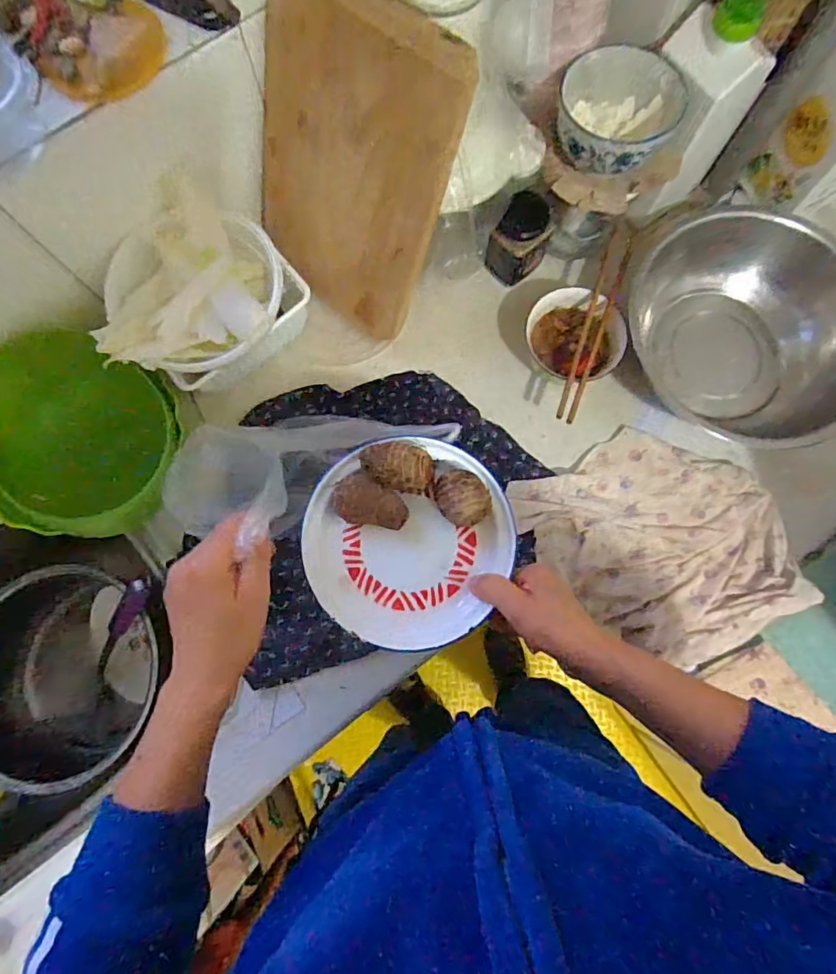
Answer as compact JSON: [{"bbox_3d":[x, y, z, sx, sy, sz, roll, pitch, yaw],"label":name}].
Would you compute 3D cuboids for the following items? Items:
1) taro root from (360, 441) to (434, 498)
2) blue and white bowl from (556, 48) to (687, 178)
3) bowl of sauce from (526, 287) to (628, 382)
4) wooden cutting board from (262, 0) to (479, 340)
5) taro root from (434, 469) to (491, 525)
[{"bbox_3d":[-0.015,-0.014,0.408,0.055,0.040,0.037,5,79,2],"label":"taro root"},{"bbox_3d":[0.195,-0.362,0.507,0.110,0.057,0.120,0,78,1],"label":"blue and white bowl"},{"bbox_3d":[0.175,-0.166,0.591,0.107,0.061,0.095,33,81,7],"label":"bowl of sauce"},{"bbox_3d":[-0.072,-0.293,0.497,0.197,0.273,0.026,35,55,6],"label":"wooden cutting board"},{"bbox_3d":[0.034,0.009,0.404,0.040,0.040,0.045,-17,79,-3],"label":"taro root"}]

